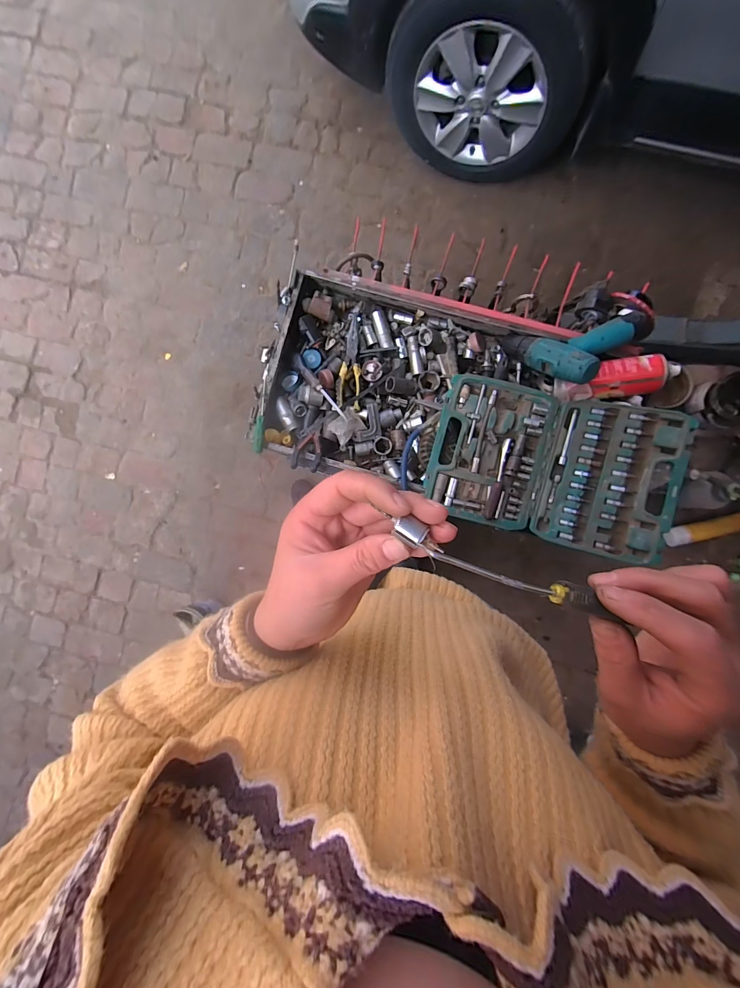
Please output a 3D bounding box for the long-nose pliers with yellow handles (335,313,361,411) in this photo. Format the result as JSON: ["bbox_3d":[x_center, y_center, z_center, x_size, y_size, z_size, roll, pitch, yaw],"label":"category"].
[{"bbox_3d":[-0.042,-0.261,0.742,0.046,0.024,0.191,1,85,-4],"label":"long-nose pliers with yellow handles"}]

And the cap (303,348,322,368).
[{"bbox_3d":[-0.116,-0.270,0.758,0.036,0.007,0.038,0,88,3],"label":"cap"}]

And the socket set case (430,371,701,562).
[{"bbox_3d":[0.300,-0.052,0.645,0.379,0.052,0.250,14,90,17],"label":"socket set case"}]

